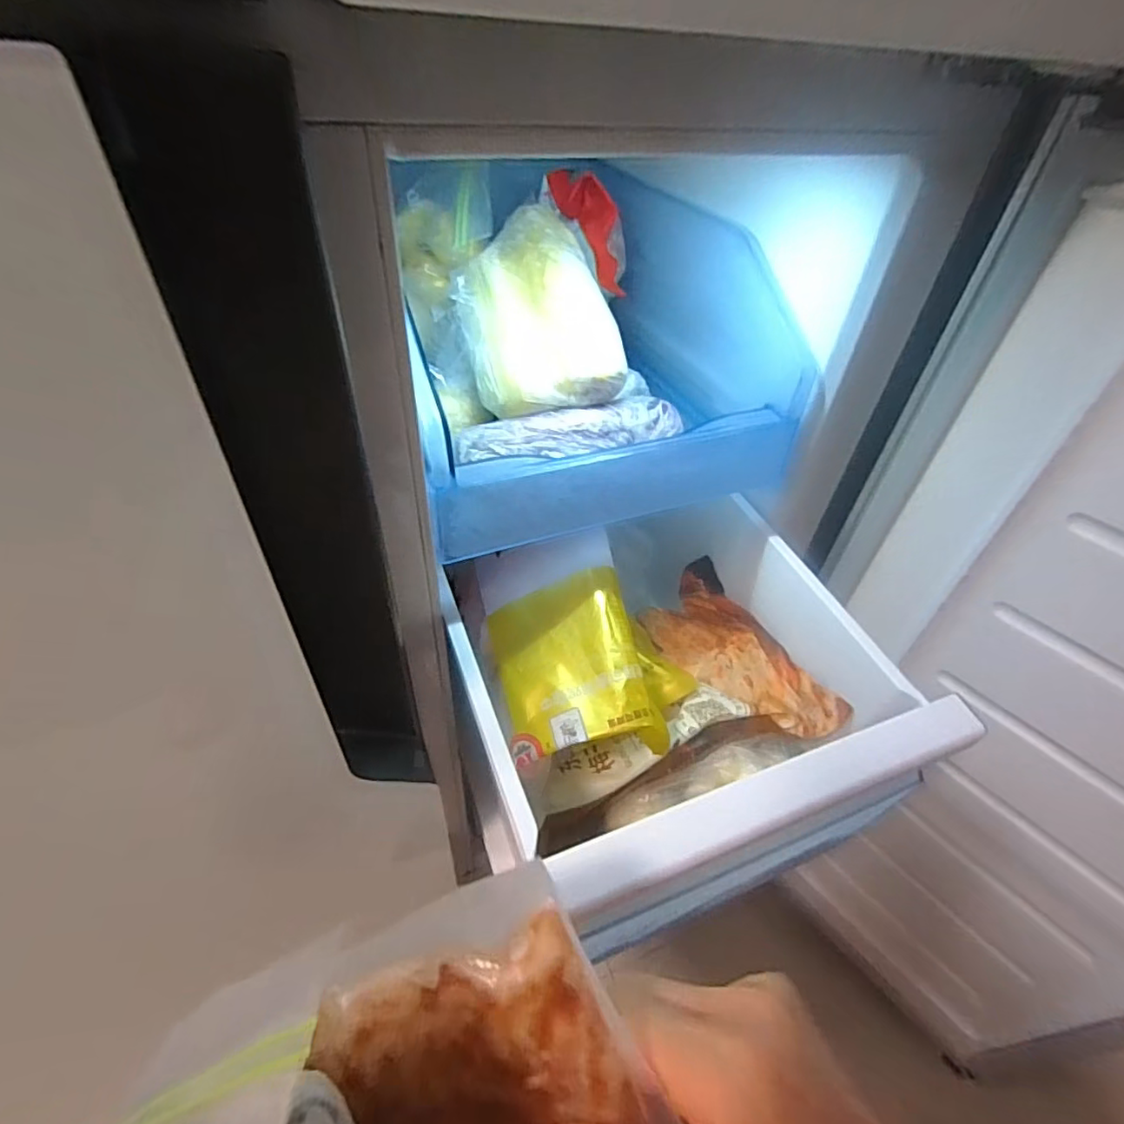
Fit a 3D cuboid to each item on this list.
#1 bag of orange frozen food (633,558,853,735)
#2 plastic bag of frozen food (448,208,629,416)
[{"bbox_3d":[0.145,0.080,0.498,0.071,0.057,0.187,-18,50,-22],"label":"bag of orange frozen food"},{"bbox_3d":[-0.025,-0.186,0.432,0.111,0.070,0.166,-21,88,-9],"label":"plastic bag of frozen food"}]

